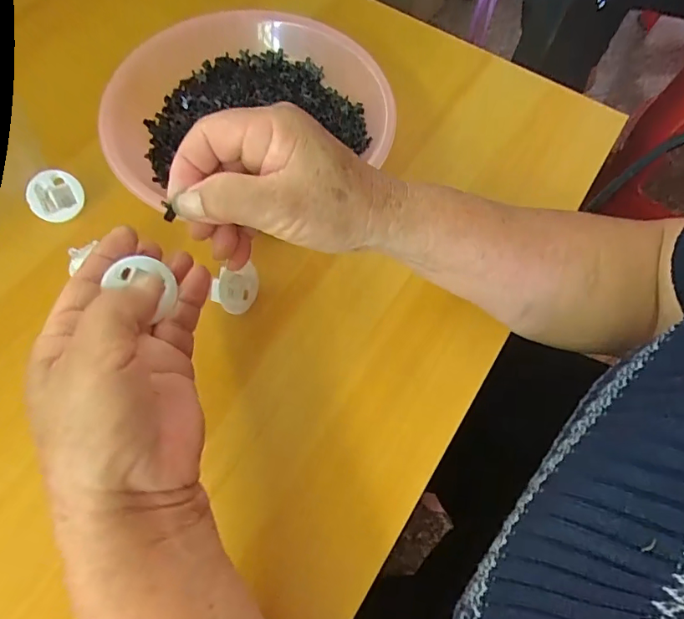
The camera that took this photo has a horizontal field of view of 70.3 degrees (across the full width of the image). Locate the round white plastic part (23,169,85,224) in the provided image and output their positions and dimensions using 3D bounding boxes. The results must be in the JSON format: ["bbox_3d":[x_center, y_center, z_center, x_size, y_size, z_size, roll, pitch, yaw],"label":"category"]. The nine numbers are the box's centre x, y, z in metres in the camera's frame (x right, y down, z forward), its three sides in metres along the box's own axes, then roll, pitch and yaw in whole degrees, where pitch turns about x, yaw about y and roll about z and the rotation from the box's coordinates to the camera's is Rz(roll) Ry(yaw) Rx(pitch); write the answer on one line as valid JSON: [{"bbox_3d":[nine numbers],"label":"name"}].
[{"bbox_3d":[-0.184,-0.073,0.313,0.032,0.010,0.032,0,89,-16],"label":"round white plastic part"}]

